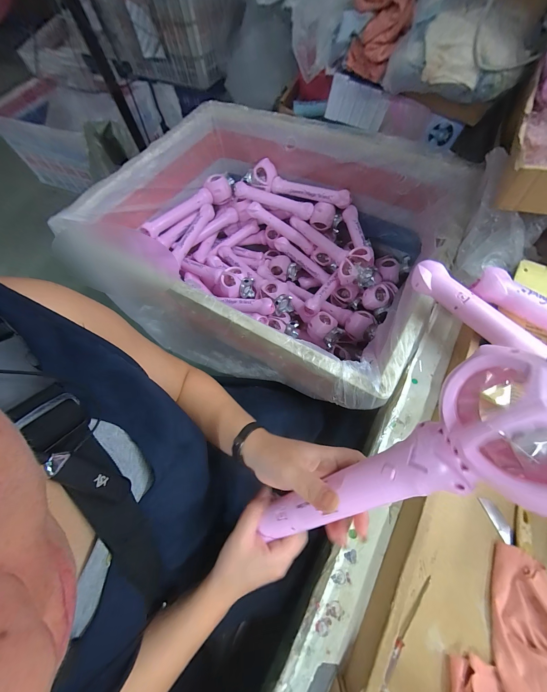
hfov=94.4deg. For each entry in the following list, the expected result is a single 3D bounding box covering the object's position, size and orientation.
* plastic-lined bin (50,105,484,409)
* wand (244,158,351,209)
[{"bbox_3d":[-0.005,-0.253,0.708,0.780,0.341,0.657,28,70,15],"label":"plastic-lined bin"},{"bbox_3d":[0.074,-0.514,0.802,0.351,0.058,0.068,19,68,11],"label":"wand"}]

